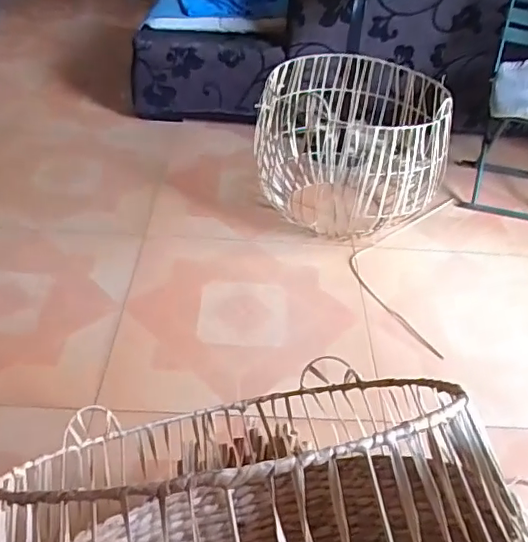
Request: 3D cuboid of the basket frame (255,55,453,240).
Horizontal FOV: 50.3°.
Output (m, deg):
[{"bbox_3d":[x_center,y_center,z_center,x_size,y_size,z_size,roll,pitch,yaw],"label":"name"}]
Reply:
[{"bbox_3d":[0.249,-0.374,1.671,0.521,0.339,0.509,9,40,4],"label":"basket frame"}]

